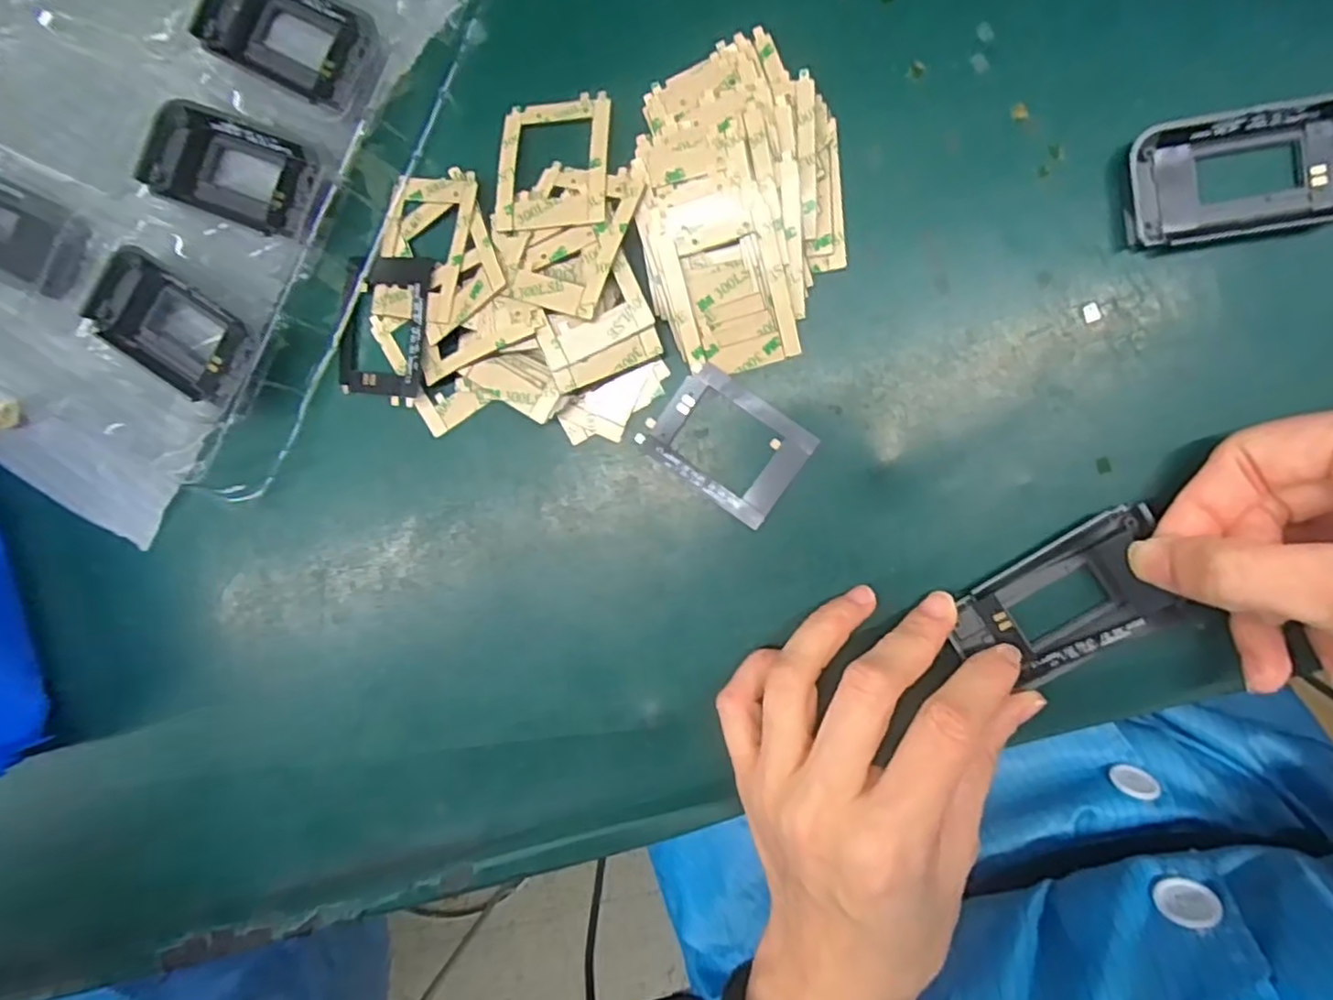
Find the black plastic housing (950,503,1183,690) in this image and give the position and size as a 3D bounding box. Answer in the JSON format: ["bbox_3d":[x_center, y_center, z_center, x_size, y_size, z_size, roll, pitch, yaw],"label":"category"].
[{"bbox_3d":[0.135,0.036,0.235,0.072,0.011,0.037,-33,89,7],"label":"black plastic housing"}]

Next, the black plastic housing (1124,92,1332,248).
[{"bbox_3d":[0.190,-0.106,0.224,0.077,0.010,0.038,-6,92,7],"label":"black plastic housing"}]

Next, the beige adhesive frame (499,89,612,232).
[{"bbox_3d":[-0.040,-0.122,0.248,0.040,0.004,0.053,-2,76,9],"label":"beige adhesive frame"}]

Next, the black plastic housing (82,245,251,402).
[{"bbox_3d":[-0.192,-0.067,0.267,0.071,0.012,0.036,32,96,4],"label":"black plastic housing"}]

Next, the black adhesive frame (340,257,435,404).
[{"bbox_3d":[-0.107,-0.065,0.264,0.037,0.005,0.054,10,94,16],"label":"black adhesive frame"}]

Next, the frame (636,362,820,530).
[{"bbox_3d":[0.023,-0.021,0.252,0.054,0.004,0.039,37,97,4],"label":"frame"}]

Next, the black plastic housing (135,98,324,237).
[{"bbox_3d":[-0.168,-0.127,0.266,0.076,0.009,0.036,22,95,5],"label":"black plastic housing"}]

